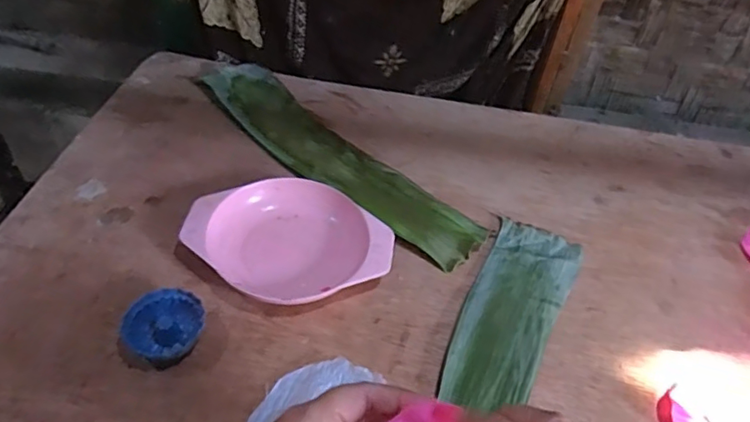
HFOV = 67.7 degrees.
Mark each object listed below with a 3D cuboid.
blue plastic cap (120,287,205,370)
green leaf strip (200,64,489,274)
[{"bbox_3d":[-0.172,0.092,0.456,0.057,0.019,0.058,0,50,0],"label":"blue plastic cap"},{"bbox_3d":[-0.052,-0.067,0.627,0.396,0.018,0.083,37,59,27],"label":"green leaf strip"}]

